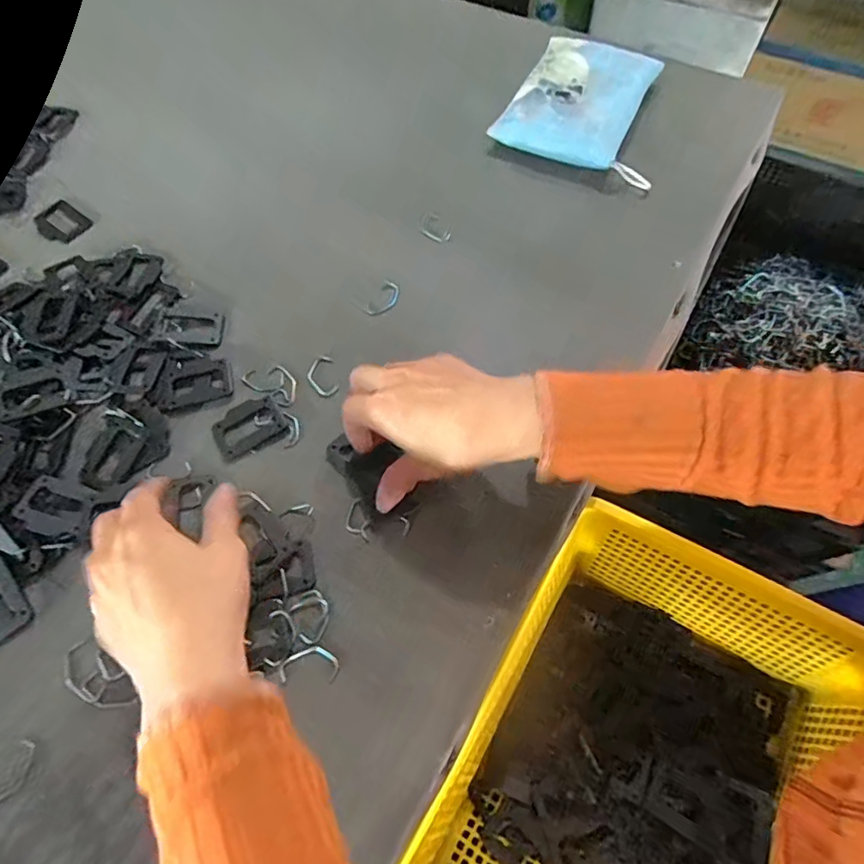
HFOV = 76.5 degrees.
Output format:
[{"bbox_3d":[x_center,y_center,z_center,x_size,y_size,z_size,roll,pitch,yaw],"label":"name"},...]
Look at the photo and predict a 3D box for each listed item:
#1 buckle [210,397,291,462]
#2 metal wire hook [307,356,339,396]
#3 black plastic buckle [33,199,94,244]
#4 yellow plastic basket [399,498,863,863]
[{"bbox_3d":[-0.133,-0.005,0.398,0.049,0.004,0.041,-28,66,-11],"label":"buckle"},{"bbox_3d":[-0.084,-0.042,0.417,0.021,0.006,0.035,-14,63,-4],"label":"metal wire hook"},{"bbox_3d":[-0.338,-0.191,0.500,0.055,0.004,0.038,33,70,17],"label":"black plastic buckle"},{"bbox_3d":[0.143,0.227,0.355,0.221,0.105,0.300,30,69,16],"label":"yellow plastic basket"}]

